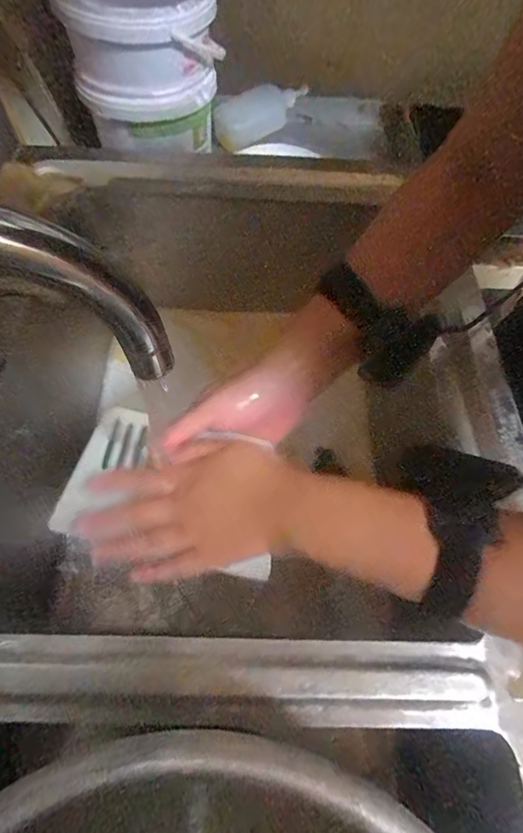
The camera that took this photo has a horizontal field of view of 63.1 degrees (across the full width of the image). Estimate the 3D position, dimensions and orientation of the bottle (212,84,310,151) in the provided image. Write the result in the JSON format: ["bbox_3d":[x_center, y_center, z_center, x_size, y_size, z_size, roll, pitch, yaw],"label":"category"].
[{"bbox_3d":[-0.005,-0.593,0.831,0.212,0.054,0.076,-33,67,-18],"label":"bottle"}]

